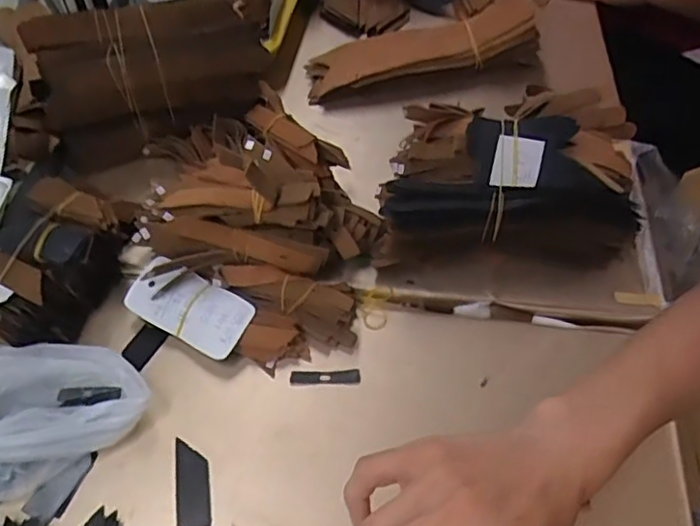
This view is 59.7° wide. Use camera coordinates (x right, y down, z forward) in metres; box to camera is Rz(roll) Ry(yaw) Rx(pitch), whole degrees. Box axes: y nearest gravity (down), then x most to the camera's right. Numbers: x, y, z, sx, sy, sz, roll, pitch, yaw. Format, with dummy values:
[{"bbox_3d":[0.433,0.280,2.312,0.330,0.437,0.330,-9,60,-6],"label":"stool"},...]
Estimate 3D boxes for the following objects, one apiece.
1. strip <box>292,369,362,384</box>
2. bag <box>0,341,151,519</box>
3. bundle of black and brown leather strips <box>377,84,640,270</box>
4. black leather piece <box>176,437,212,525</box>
[{"bbox_3d":[-0.019,0.088,0.475,0.054,0.004,0.011,0,53,1],"label":"strip"},{"bbox_3d":[-0.222,0.111,0.428,0.138,0.044,0.114,9,54,7],"label":"bag"},{"bbox_3d":[0.142,-0.086,0.541,0.219,0.109,0.158,2,53,3],"label":"bundle of black and brown leather strips"},{"bbox_3d":[-0.110,0.155,0.429,0.024,0.004,0.063,-9,54,-6],"label":"black leather piece"}]

